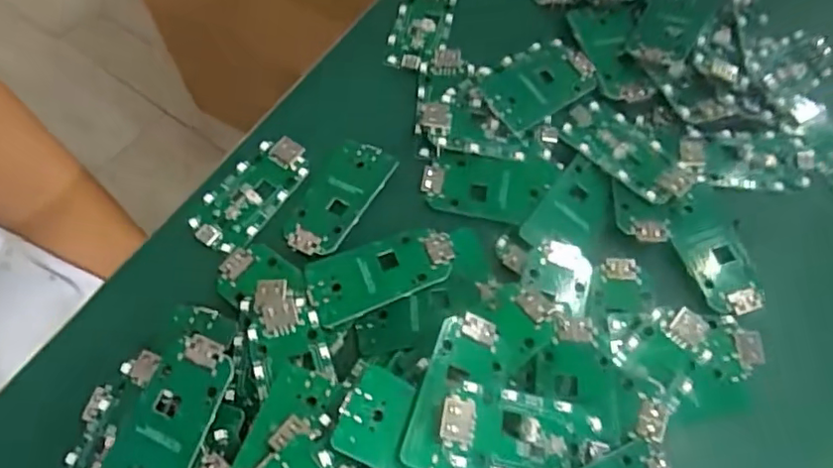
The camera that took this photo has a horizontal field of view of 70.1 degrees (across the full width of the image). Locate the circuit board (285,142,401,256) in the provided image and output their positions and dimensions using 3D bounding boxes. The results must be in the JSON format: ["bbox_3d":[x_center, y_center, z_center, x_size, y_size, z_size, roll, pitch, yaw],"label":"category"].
[{"bbox_3d":[-0.036,-0.017,0.278,0.029,0.007,0.061,30,71,11],"label":"circuit board"}]

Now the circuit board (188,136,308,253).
[{"bbox_3d":[-0.079,-0.020,0.281,0.033,0.006,0.062,31,71,11],"label":"circuit board"}]

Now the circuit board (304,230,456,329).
[{"bbox_3d":[-0.015,0.016,0.256,0.064,0.006,0.031,-18,59,-5],"label":"circuit board"}]

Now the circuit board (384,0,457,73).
[{"bbox_3d":[0.003,-0.114,0.322,0.029,0.005,0.062,14,69,5],"label":"circuit board"}]

